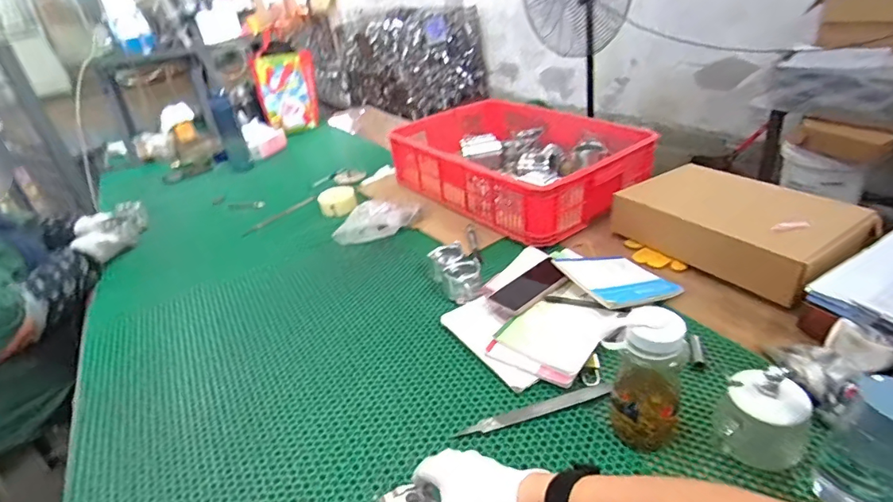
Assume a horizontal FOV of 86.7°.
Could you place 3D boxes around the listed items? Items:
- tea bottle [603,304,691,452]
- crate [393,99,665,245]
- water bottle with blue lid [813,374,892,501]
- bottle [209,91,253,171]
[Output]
[{"bbox_3d":[0.241,0.151,0.574,0.088,0.182,0.080,18,39,36],"label":"tea bottle"},{"bbox_3d":[0.166,-0.242,1.255,0.431,0.161,0.680,-28,36,-31],"label":"crate"},{"bbox_3d":[0.435,0.197,0.482,0.070,0.156,0.065,-25,35,-28],"label":"water bottle with blue lid"},{"bbox_3d":[-0.728,-0.396,1.611,0.073,0.266,0.079,-18,32,-18],"label":"bottle"}]

